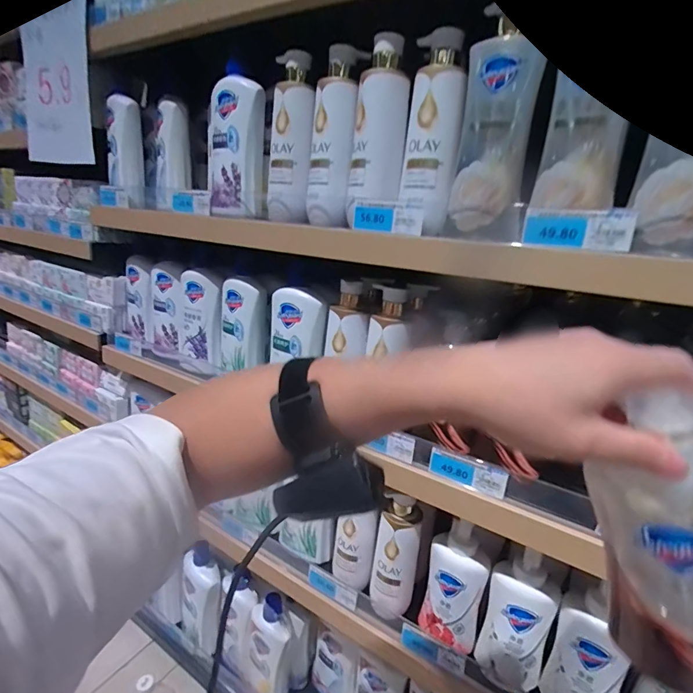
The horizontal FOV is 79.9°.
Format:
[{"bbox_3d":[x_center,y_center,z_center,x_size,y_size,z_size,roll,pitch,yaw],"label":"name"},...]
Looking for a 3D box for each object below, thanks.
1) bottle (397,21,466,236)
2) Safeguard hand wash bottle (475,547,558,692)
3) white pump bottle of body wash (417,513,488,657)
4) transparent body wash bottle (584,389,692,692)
[{"bbox_3d":[0.102,-0.258,0.497,0.053,0.225,0.063,5,16,-3],"label":"bottle"},{"bbox_3d":[0.239,0.383,0.578,0.083,0.195,0.046,15,18,30],"label":"Safeguard hand wash bottle"},{"bbox_3d":[0.166,0.353,0.629,0.083,0.198,0.058,12,17,21],"label":"white pump bottle of body wash"},{"bbox_3d":[0.202,0.127,0.247,0.074,0.204,0.054,-11,15,6],"label":"transparent body wash bottle"}]

